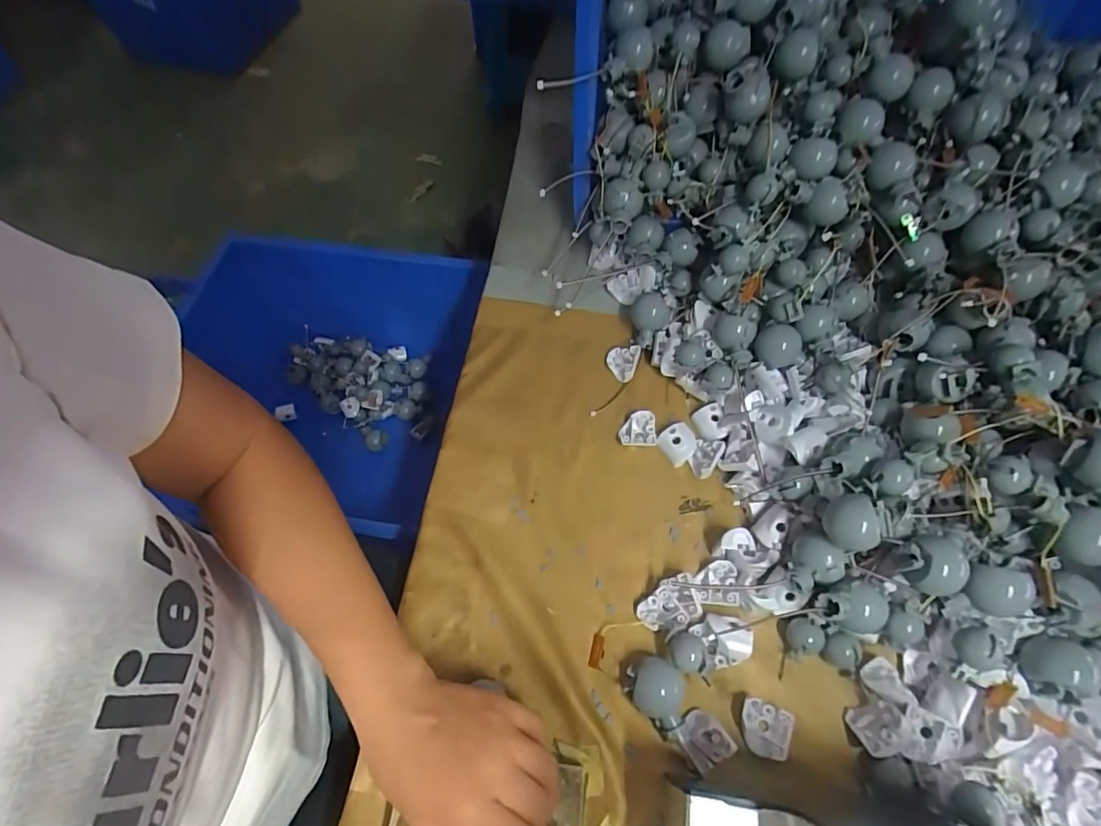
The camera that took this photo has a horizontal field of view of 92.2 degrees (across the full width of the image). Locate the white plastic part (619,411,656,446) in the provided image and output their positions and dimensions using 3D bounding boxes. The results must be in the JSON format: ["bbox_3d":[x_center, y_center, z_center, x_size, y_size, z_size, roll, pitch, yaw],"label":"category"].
[{"bbox_3d":[0.075,0.014,0.456,0.030,0.010,0.029,1,61,1],"label":"white plastic part"}]

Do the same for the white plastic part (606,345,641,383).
[{"bbox_3d":[0.066,-0.045,0.490,0.032,0.009,0.034,-2,76,37],"label":"white plastic part"}]

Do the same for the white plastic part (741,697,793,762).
[{"bbox_3d":[0.142,0.209,0.351,0.031,0.015,0.031,14,63,9],"label":"white plastic part"}]

